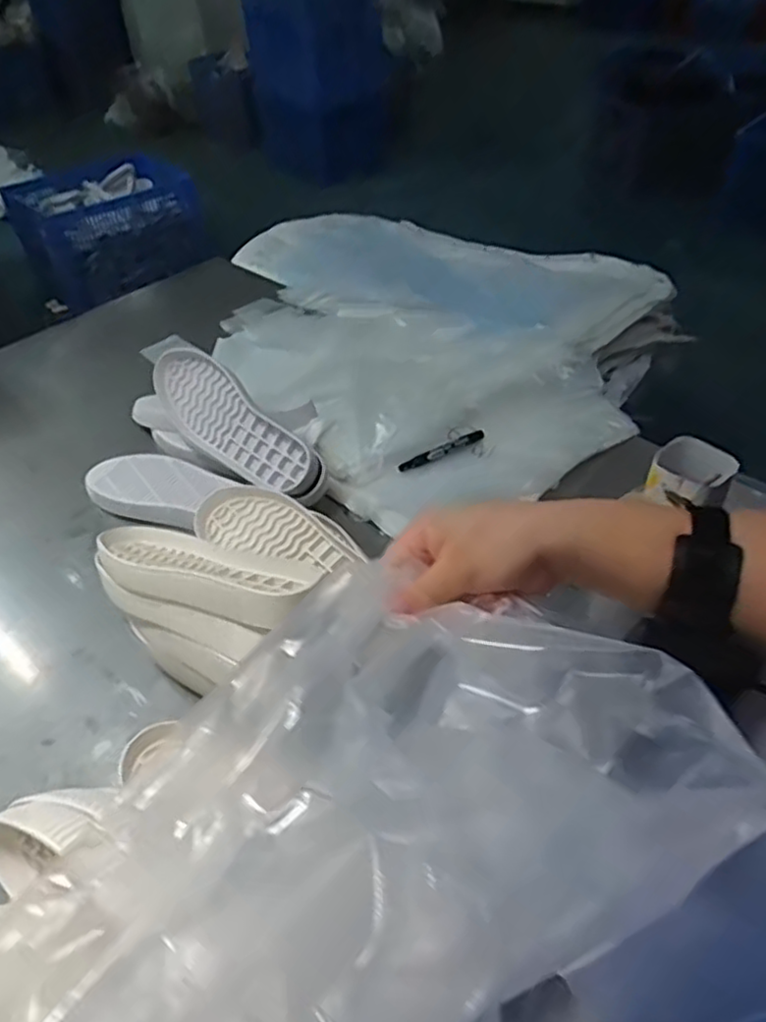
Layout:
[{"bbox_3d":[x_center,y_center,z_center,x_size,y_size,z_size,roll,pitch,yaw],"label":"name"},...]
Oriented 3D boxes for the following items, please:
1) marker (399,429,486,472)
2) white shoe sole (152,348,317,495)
[{"bbox_3d":[0.068,-0.069,0.814,0.105,0.013,0.010,-24,47,-3],"label":"marker"},{"bbox_3d":[-0.179,-0.100,0.818,0.243,0.092,0.017,43,18,19],"label":"white shoe sole"}]

